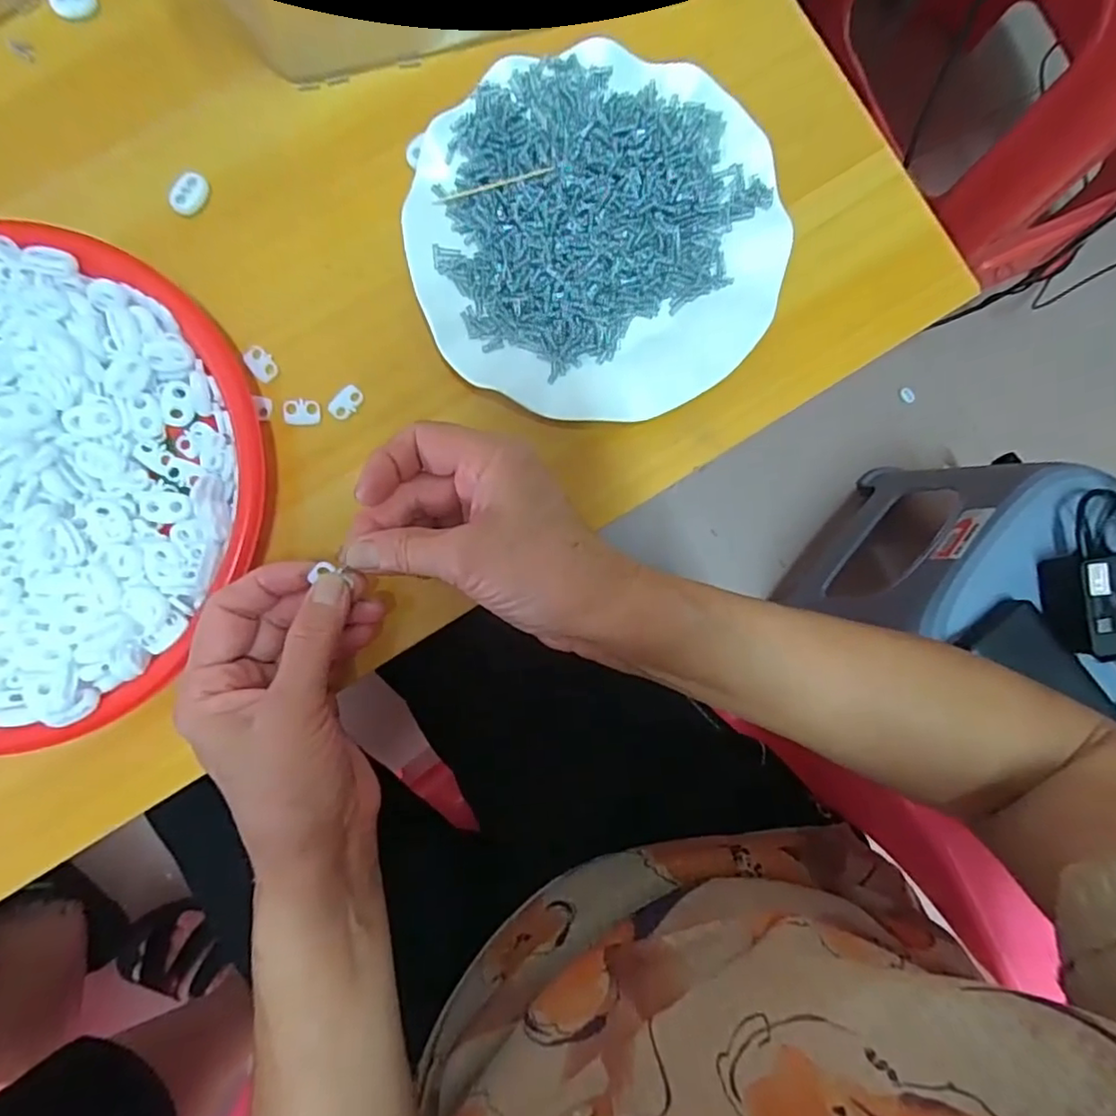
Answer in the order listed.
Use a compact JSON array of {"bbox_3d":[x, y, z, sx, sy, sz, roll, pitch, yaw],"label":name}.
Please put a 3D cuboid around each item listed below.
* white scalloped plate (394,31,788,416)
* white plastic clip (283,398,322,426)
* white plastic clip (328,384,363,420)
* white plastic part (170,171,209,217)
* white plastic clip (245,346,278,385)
[{"bbox_3d":[0.020,-0.157,0.295,0.176,0.026,0.172,0,88,-2],"label":"white scalloped plate"},{"bbox_3d":[-0.130,-0.074,0.304,0.018,0.004,0.012,0,88,-2],"label":"white plastic clip"},{"bbox_3d":[-0.108,-0.079,0.304,0.019,0.004,0.012,-45,90,-3],"label":"white plastic clip"},{"bbox_3d":[-0.185,-0.183,0.299,0.013,0.008,0.021,26,88,-1],"label":"white plastic part"},{"bbox_3d":[-0.150,-0.098,0.302,0.017,0.004,0.012,44,87,0],"label":"white plastic clip"}]

